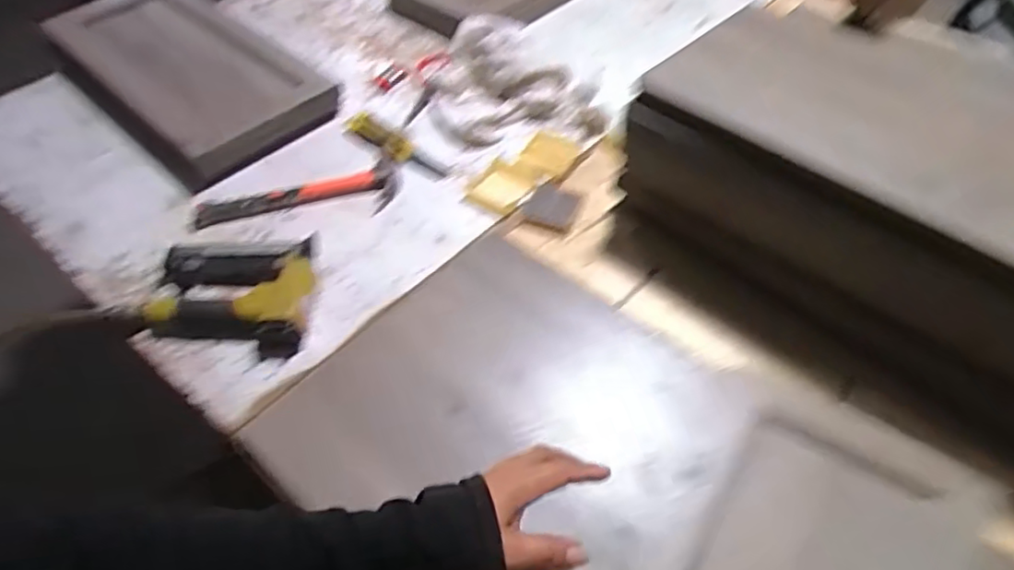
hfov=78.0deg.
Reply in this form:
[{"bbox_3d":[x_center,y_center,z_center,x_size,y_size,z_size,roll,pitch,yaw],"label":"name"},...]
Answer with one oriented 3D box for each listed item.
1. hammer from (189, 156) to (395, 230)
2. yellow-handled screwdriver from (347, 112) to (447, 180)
[{"bbox_3d":[-0.262,-0.107,0.797,0.255,0.023,0.083,-18,52,-13],"label":"hammer"},{"bbox_3d":[-0.156,-0.190,0.866,0.165,0.032,0.038,33,58,26],"label":"yellow-handled screwdriver"}]

